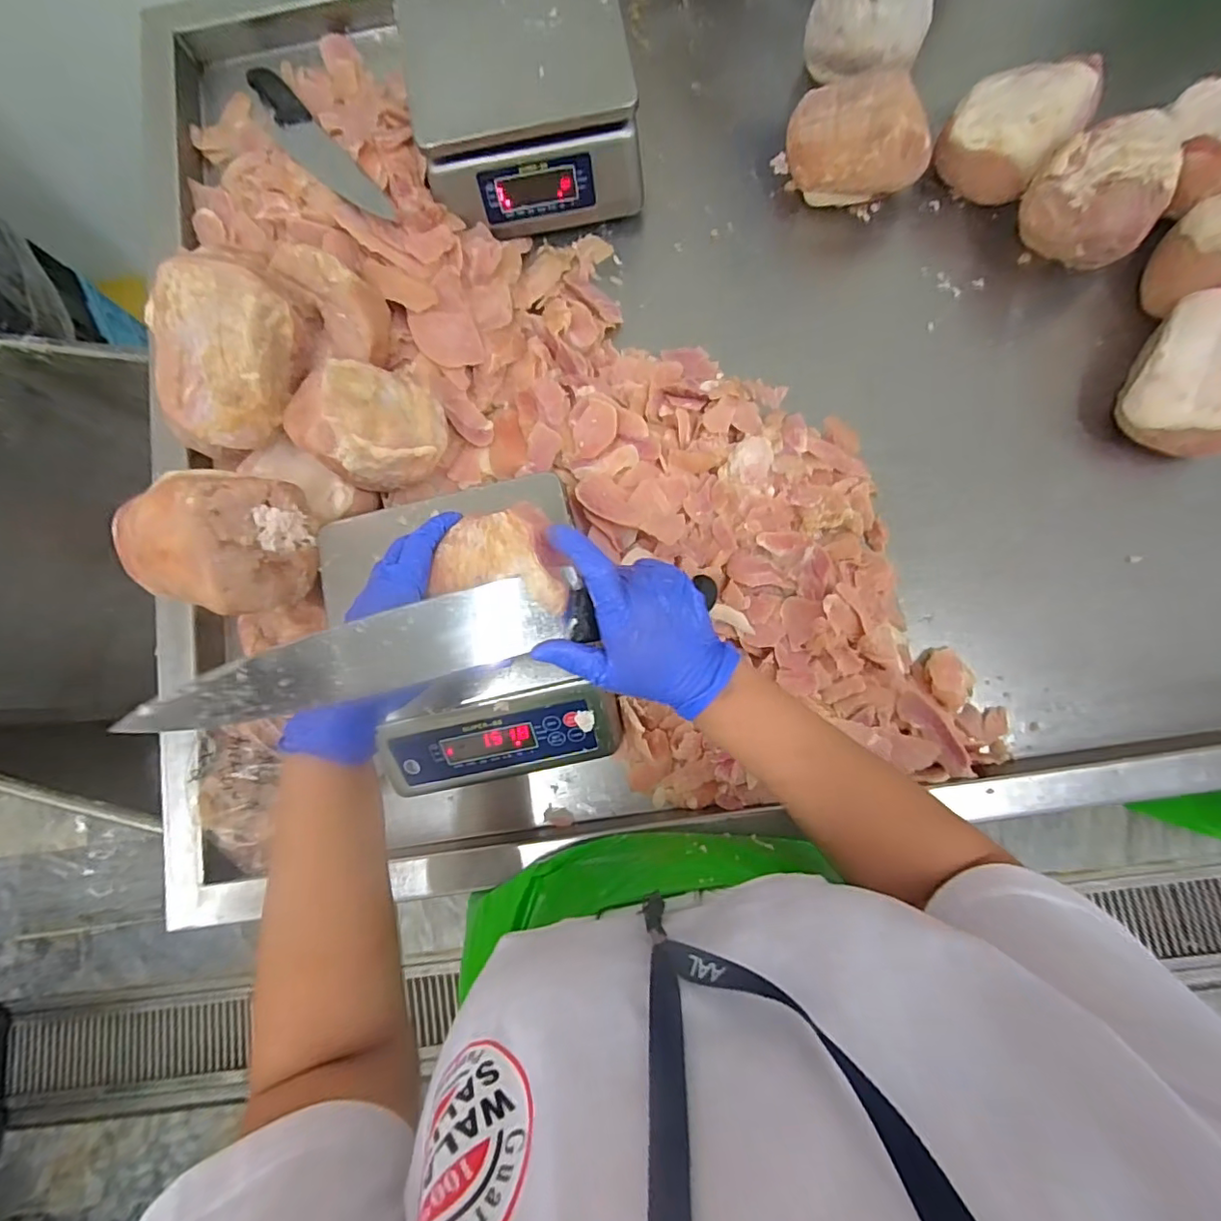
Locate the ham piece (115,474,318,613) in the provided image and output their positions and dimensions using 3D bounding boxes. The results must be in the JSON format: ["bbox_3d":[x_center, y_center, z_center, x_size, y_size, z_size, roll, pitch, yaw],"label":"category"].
[{"bbox_3d":[-0.319,-0.055,0.455,0.103,0.089,0.118,-8,82,2],"label":"ham piece"}]

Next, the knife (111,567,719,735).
[{"bbox_3d":[-0.071,0.009,0.356,0.361,0.020,0.047,-14,80,-33],"label":"knife"}]

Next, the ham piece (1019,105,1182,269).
[{"bbox_3d":[0.493,-0.413,0.571,0.121,0.109,0.117,-42,82,-3],"label":"ham piece"}]

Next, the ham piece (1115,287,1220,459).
[{"bbox_3d":[0.586,-0.236,0.549,0.104,0.075,0.140,28,84,6],"label":"ham piece"}]

